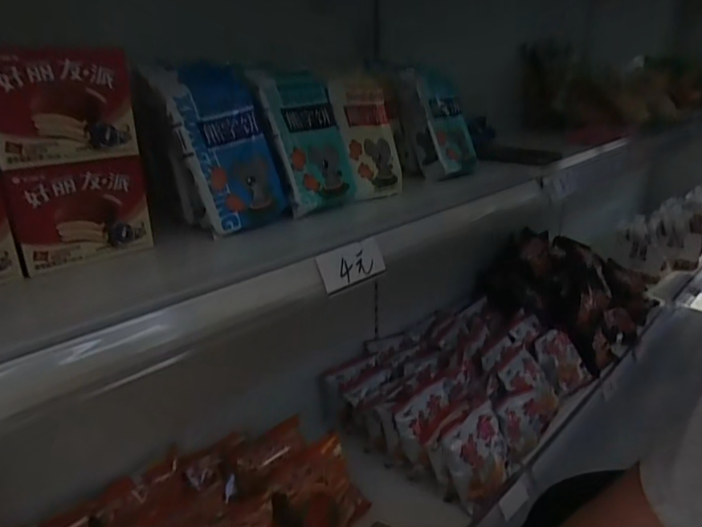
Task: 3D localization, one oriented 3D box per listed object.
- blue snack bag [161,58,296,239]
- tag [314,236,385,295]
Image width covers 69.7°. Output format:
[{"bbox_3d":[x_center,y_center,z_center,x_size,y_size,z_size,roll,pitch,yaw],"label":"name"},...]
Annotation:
[{"bbox_3d":[-0.130,-0.121,0.498,0.086,0.176,0.046,-24,10,-36],"label":"blue snack bag"},{"bbox_3d":[0.002,0.001,0.459,0.072,0.036,0.004,-24,3,-41],"label":"tag"}]

